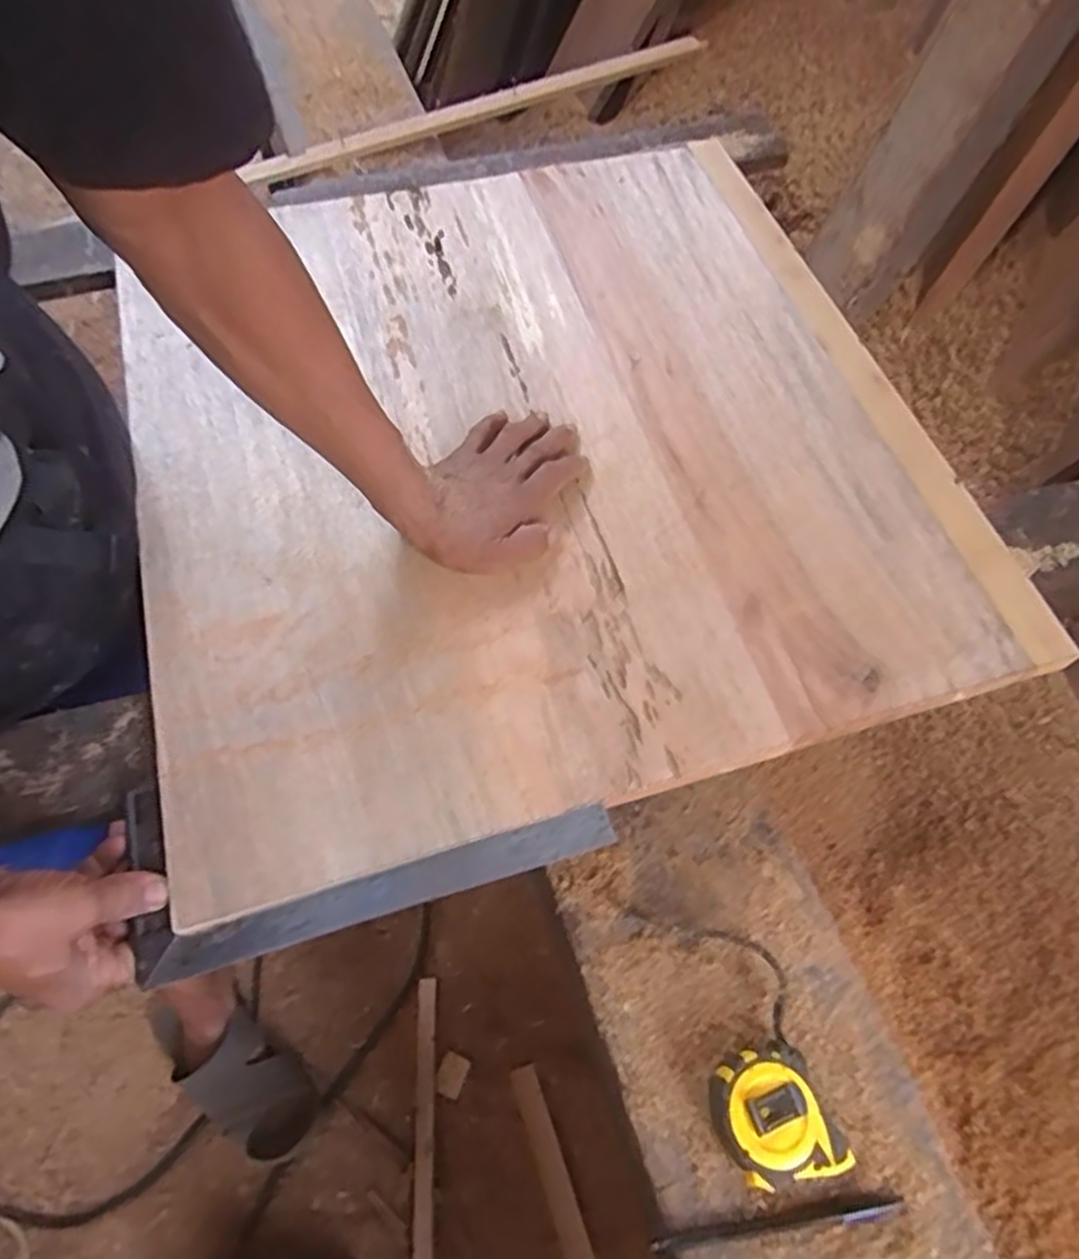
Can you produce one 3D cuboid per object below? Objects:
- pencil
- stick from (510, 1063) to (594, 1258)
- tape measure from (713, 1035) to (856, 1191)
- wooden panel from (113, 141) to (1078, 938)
[{"bbox_3d":[0.141,0.350,0.452,0.150,0.006,0.010,-6,62,-3],"label":"pencil"},{"bbox_3d":[0.014,0.681,0.980,0.032,0.014,0.222,-18,63,-9],"label":"stick"},{"bbox_3d":[0.140,0.293,0.461,0.065,0.033,0.074,-19,63,-10],"label":"tape measure"},{"bbox_3d":[-0.010,-0.173,0.654,0.645,0.016,0.645,-15,65,-10],"label":"wooden panel"}]

